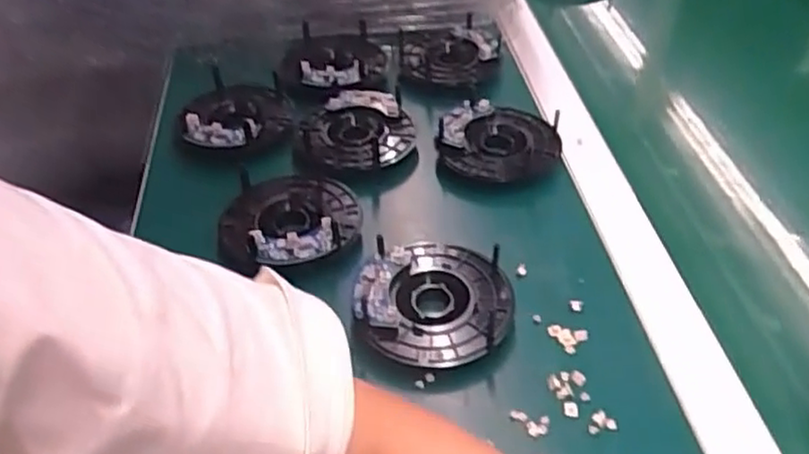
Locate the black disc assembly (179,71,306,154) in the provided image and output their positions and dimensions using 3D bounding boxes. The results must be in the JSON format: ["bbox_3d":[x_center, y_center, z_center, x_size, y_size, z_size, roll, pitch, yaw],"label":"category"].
[{"bbox_3d":[-0.144,-0.099,0.615,0.098,0.017,0.107,-1,43,1],"label":"black disc assembly"}]

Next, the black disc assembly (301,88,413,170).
[{"bbox_3d":[-0.040,-0.081,0.593,0.090,0.024,0.088,-1,43,1],"label":"black disc assembly"}]

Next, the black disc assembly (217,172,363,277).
[{"bbox_3d":[-0.083,-0.008,0.518,0.102,0.019,0.101,-1,43,1],"label":"black disc assembly"}]

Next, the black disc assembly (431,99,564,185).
[{"bbox_3d":[0.076,-0.067,0.577,0.095,0.031,0.082,7,44,10],"label":"black disc assembly"}]

